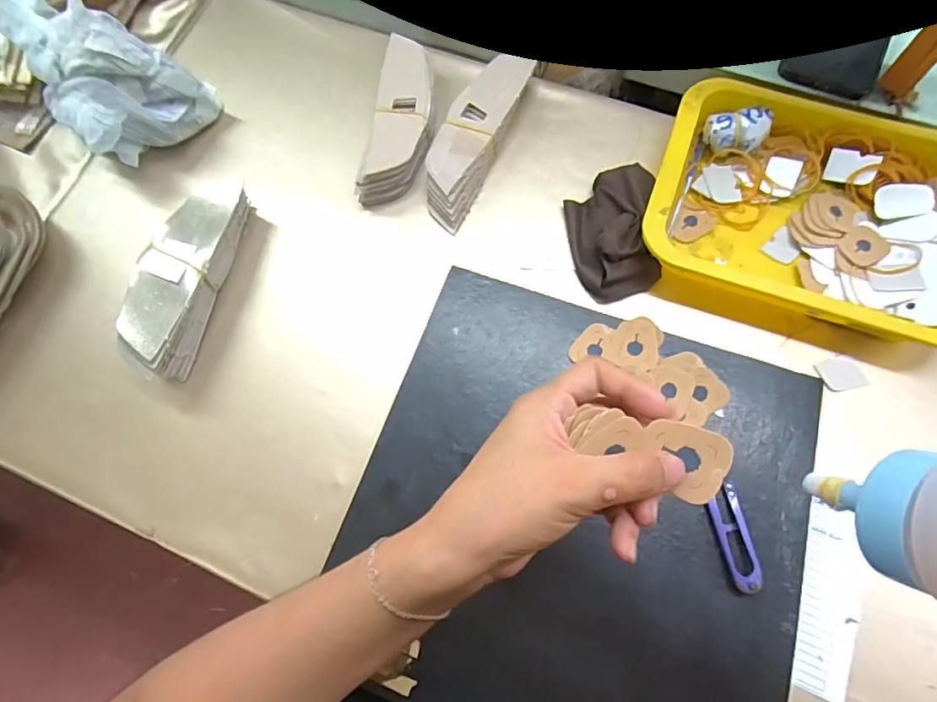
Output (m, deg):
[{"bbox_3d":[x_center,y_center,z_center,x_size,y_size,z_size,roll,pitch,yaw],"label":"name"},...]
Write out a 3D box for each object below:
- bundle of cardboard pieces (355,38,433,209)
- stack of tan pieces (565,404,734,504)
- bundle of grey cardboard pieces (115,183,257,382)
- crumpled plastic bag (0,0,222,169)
[{"bbox_3d":[-0.062,-0.218,0.483,0.057,0.040,0.169,7,71,5],"label":"bundle of cardboard pieces"},{"bbox_3d":[0.082,0.045,0.234,0.071,0.014,0.031,18,72,4],"label":"stack of tan pieces"},{"bbox_3d":[-0.240,-0.065,0.426,0.053,0.057,0.174,14,72,7],"label":"bundle of grey cardboard pieces"},{"bbox_3d":[-0.348,-0.266,0.482,0.175,0.099,0.121,41,77,14],"label":"crumpled plastic bag"}]

